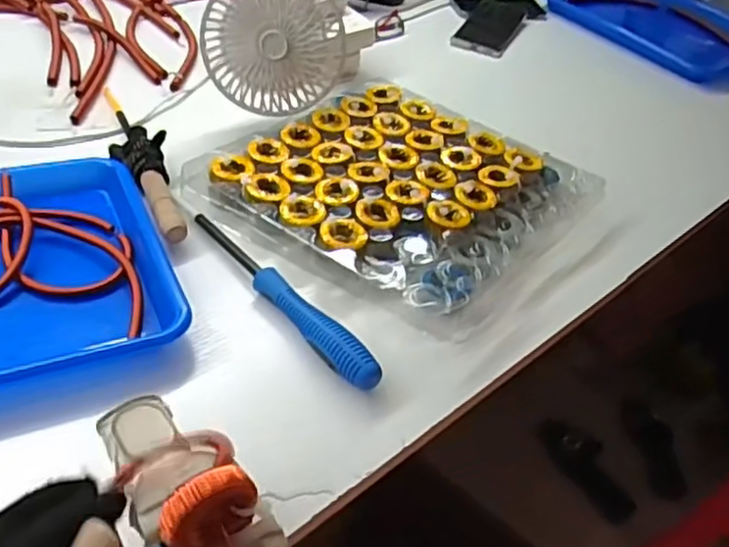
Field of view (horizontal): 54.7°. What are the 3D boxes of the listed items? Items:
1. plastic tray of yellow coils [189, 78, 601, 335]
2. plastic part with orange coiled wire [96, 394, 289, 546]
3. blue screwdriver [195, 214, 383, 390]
[{"bbox_3d":[0.032,-0.081,0.673,0.289,0.041,0.278,31,46,24],"label":"plastic tray of yellow coils"},{"bbox_3d":[-0.090,0.105,0.336,0.063,0.062,0.156,-20,42,-28],"label":"plastic part with orange coiled wire"},{"bbox_3d":[-0.069,0.017,0.558,0.028,0.030,0.228,-25,51,-31],"label":"blue screwdriver"}]

